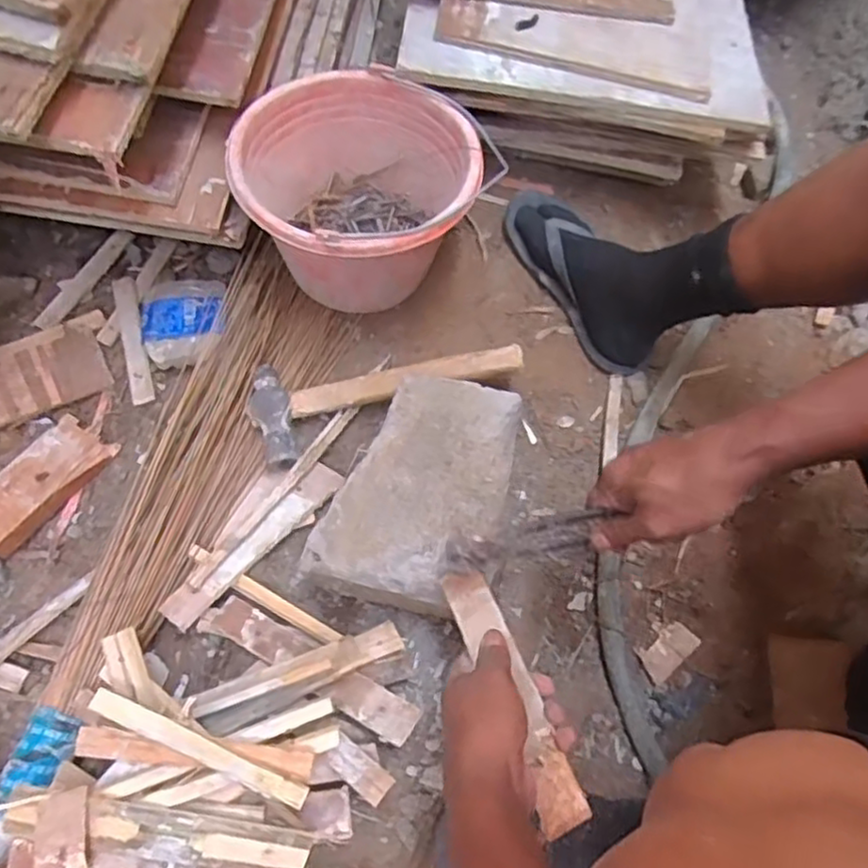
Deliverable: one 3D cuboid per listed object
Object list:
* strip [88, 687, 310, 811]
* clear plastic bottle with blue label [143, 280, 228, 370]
[{"bbox_3d":[-0.178,0.236,0.518,0.177,0.011,0.018,21,68,7],"label":"strip"},{"bbox_3d":[-0.292,-0.131,0.798,0.095,0.017,0.112,-5,67,-4],"label":"clear plastic bottle with blue label"}]

